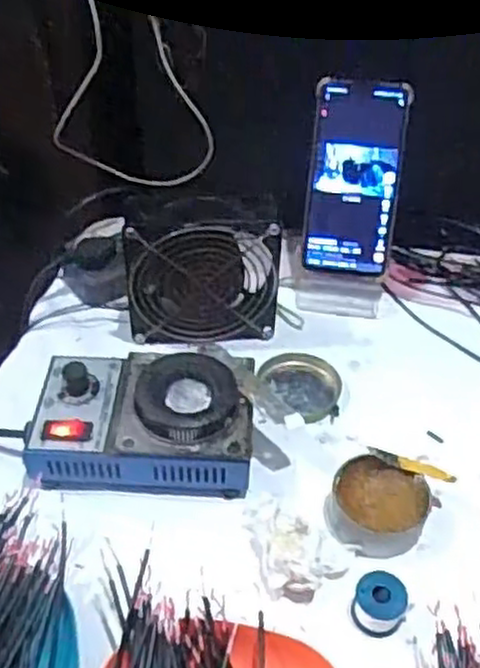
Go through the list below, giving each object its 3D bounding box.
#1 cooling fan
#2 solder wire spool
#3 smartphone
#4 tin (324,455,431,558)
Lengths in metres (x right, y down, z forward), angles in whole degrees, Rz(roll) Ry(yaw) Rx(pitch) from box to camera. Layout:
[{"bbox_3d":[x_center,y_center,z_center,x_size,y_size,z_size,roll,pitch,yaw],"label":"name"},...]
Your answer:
[{"bbox_3d":[-0.030,-0.046,0.602,0.117,0.110,0.040,-4,40,-6],"label":"cooling fan"},{"bbox_3d":[0.084,0.163,0.451,0.031,0.022,0.029,1,44,-1],"label":"solder wire spool"},{"bbox_3d":[0.099,-0.132,0.647,0.077,0.166,0.006,8,11,9],"label":"smartphone"},{"bbox_3d":[0.091,0.117,0.500,0.064,0.024,0.060,1,44,-1],"label":"tin"}]

